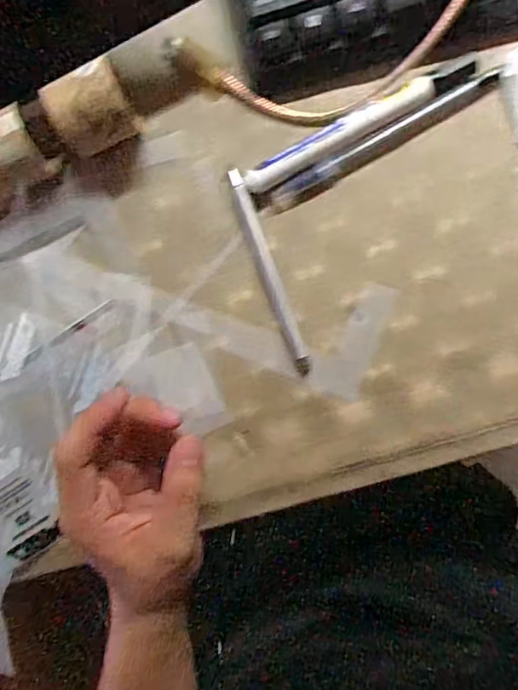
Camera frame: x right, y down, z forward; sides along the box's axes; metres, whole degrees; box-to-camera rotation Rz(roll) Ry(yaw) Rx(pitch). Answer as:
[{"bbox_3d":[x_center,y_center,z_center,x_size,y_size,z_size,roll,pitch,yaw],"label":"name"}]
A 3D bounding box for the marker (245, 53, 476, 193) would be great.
[{"bbox_3d":[0.056,-0.126,0.311,0.138,0.014,0.015,-27,91,9],"label":"marker"}]

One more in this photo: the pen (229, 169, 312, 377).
[{"bbox_3d":[0.007,-0.043,0.326,0.011,0.004,0.127,-20,92,9],"label":"pen"}]

